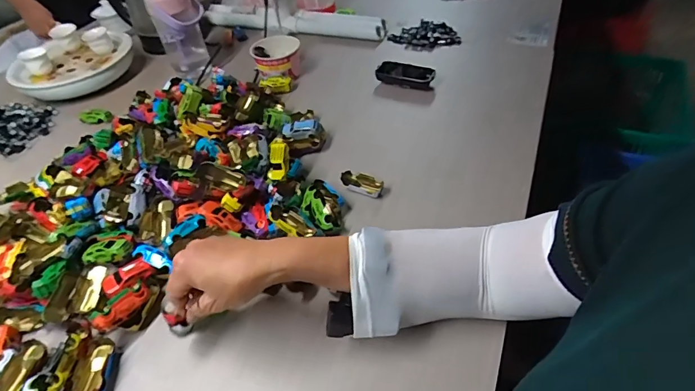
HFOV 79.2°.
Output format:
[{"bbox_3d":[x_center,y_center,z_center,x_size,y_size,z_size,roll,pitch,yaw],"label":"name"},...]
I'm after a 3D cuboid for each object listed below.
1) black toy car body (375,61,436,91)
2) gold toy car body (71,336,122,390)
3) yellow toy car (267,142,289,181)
[{"bbox_3d":[0.106,-0.225,0.784,0.114,0.042,0.028,13,49,19],"label":"black toy car body"},{"bbox_3d":[-0.265,0.184,0.443,0.036,0.021,0.063,-9,45,-1],"label":"gold toy car body"},{"bbox_3d":[-0.100,-0.049,0.605,0.029,0.026,0.059,-4,60,4],"label":"yellow toy car"}]

